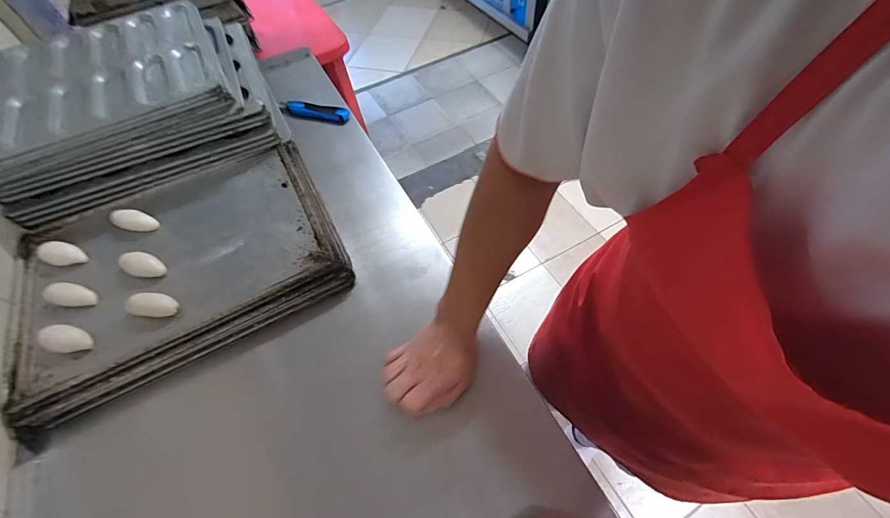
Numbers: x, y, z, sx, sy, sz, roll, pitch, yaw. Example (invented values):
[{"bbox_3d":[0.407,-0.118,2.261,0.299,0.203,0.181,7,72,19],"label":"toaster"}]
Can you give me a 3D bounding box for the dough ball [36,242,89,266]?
[{"bbox_3d":[-0.619,-0.008,0.612,0.081,0.019,0.034,10,60,10],"label":"dough ball"}]

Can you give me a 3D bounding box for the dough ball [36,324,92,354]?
[{"bbox_3d":[-0.522,0.112,0.527,0.063,0.029,0.036,12,60,11],"label":"dough ball"}]

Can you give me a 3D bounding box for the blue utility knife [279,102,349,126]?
[{"bbox_3d":[-0.287,-0.319,0.826,0.164,0.018,0.036,11,60,10],"label":"blue utility knife"}]

